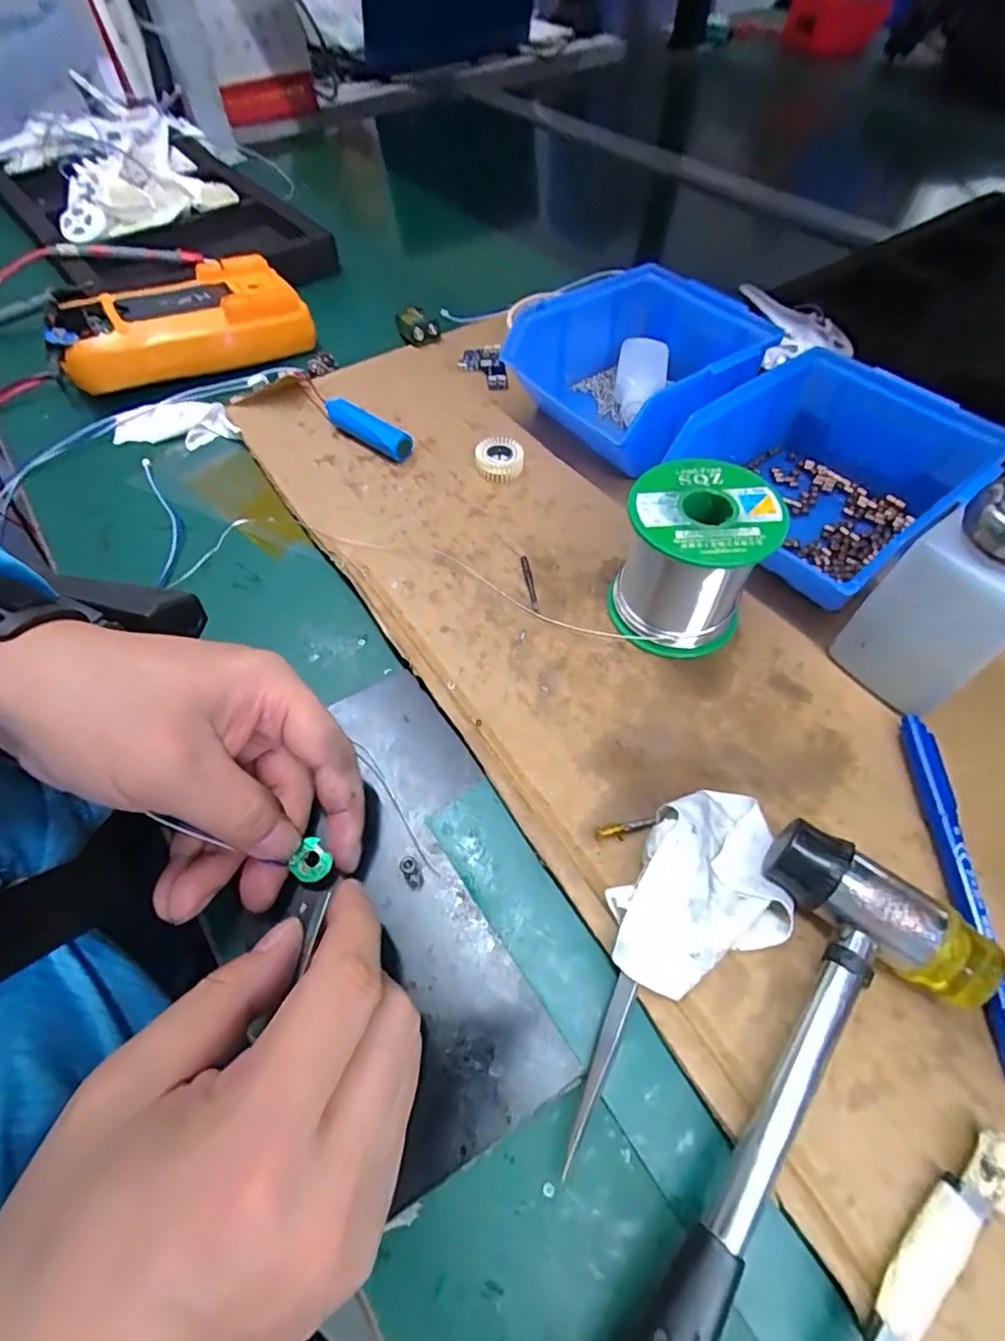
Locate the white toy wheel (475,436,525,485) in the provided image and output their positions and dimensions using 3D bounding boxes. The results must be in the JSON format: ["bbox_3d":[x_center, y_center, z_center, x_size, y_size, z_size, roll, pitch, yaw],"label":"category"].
[{"bbox_3d":[0.000,-0.139,0.366,0.028,0.018,0.028,40,68,22],"label":"white toy wheel"}]

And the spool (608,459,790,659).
[{"bbox_3d":[0.092,-0.054,0.277,0.068,0.069,0.069,14,61,10],"label":"spool"}]

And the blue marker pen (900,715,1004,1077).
[{"bbox_3d":[0.184,0.084,0.224,0.012,0.011,0.139,3,59,4],"label":"blue marker pen"}]

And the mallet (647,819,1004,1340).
[{"bbox_3d":[0.076,0.175,0.166,0.073,0.028,0.256,28,65,19],"label":"mallet"}]

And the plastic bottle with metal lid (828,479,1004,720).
[{"bbox_3d":[0.194,-0.031,0.238,0.048,0.102,0.054,-34,64,-17],"label":"plastic bottle with metal lid"}]

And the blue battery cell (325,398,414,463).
[{"bbox_3d":[-0.092,-0.166,0.384,0.070,0.021,0.015,33,66,20],"label":"blue battery cell"}]

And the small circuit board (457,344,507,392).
[{"bbox_3d":[-0.016,-0.237,0.437,0.033,0.010,0.052,-8,59,-3],"label":"small circuit board"}]

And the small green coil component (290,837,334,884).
[{"bbox_3d":[-0.080,0.080,0.233,0.013,0.010,0.016,33,67,21],"label":"small green coil component"}]

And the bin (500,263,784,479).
[{"bbox_3d":[0.091,-0.208,0.379,0.140,0.061,0.127,38,68,22],"label":"bin"}]

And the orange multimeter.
[{"bbox_3d":[-0.251,-0.272,0.442,0.174,0.050,0.090,-28,62,-14],"label":"orange multimeter"}]

